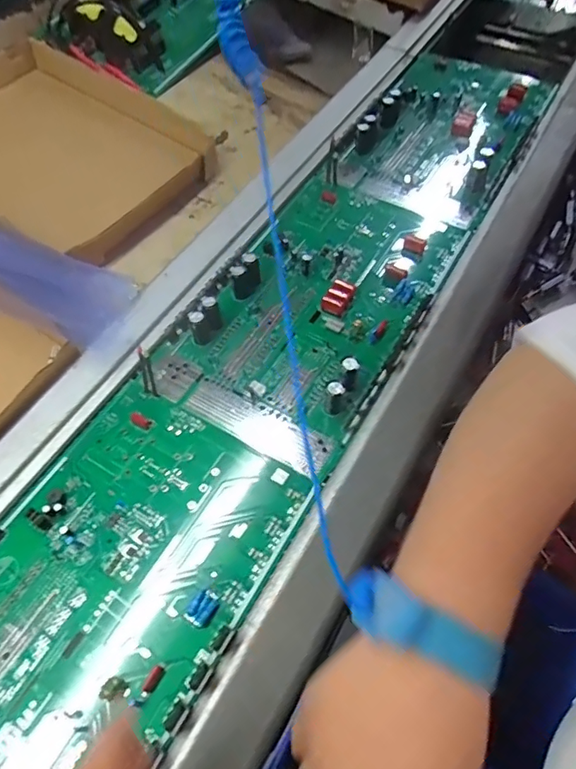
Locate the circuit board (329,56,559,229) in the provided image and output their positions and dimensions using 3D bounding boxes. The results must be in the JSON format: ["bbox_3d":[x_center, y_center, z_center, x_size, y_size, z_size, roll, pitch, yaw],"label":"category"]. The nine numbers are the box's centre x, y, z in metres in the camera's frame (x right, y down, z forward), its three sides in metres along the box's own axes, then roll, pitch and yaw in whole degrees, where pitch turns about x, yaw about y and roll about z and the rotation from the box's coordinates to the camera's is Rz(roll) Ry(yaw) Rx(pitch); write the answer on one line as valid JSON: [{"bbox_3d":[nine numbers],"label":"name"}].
[{"bbox_3d":[0.184,-0.307,0.588,0.175,0.030,0.284,25,61,18],"label":"circuit board"}]

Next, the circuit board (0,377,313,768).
[{"bbox_3d":[-0.133,0.150,0.333,0.184,0.022,0.308,26,61,19],"label":"circuit board"}]

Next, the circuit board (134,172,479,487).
[{"bbox_3d":[0.029,-0.087,0.459,0.177,0.030,0.306,25,61,18],"label":"circuit board"}]

